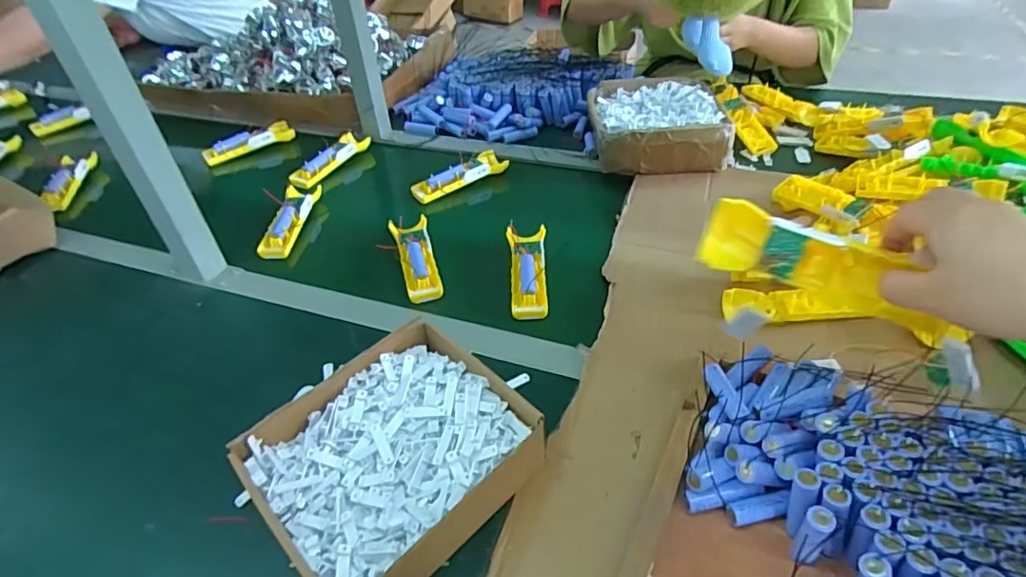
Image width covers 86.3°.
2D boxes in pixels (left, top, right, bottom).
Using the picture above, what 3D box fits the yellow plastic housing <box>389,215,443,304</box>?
[{"bbox_3d":[-0.130,-0.043,0.734,0.049,0.019,0.159,-12,42,-9],"label":"yellow plastic housing"}]

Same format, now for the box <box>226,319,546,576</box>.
[{"bbox_3d":[-0.105,0.148,0.485,0.216,0.069,0.183,-34,49,-29],"label":"box"}]

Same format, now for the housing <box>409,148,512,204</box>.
[{"bbox_3d":[-0.086,-0.187,0.894,0.168,0.025,0.051,-31,48,-26],"label":"housing"}]

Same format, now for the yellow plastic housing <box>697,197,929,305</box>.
[{"bbox_3d":[0.198,-0.026,0.391,0.117,0.047,0.030,19,17,13],"label":"yellow plastic housing"}]

